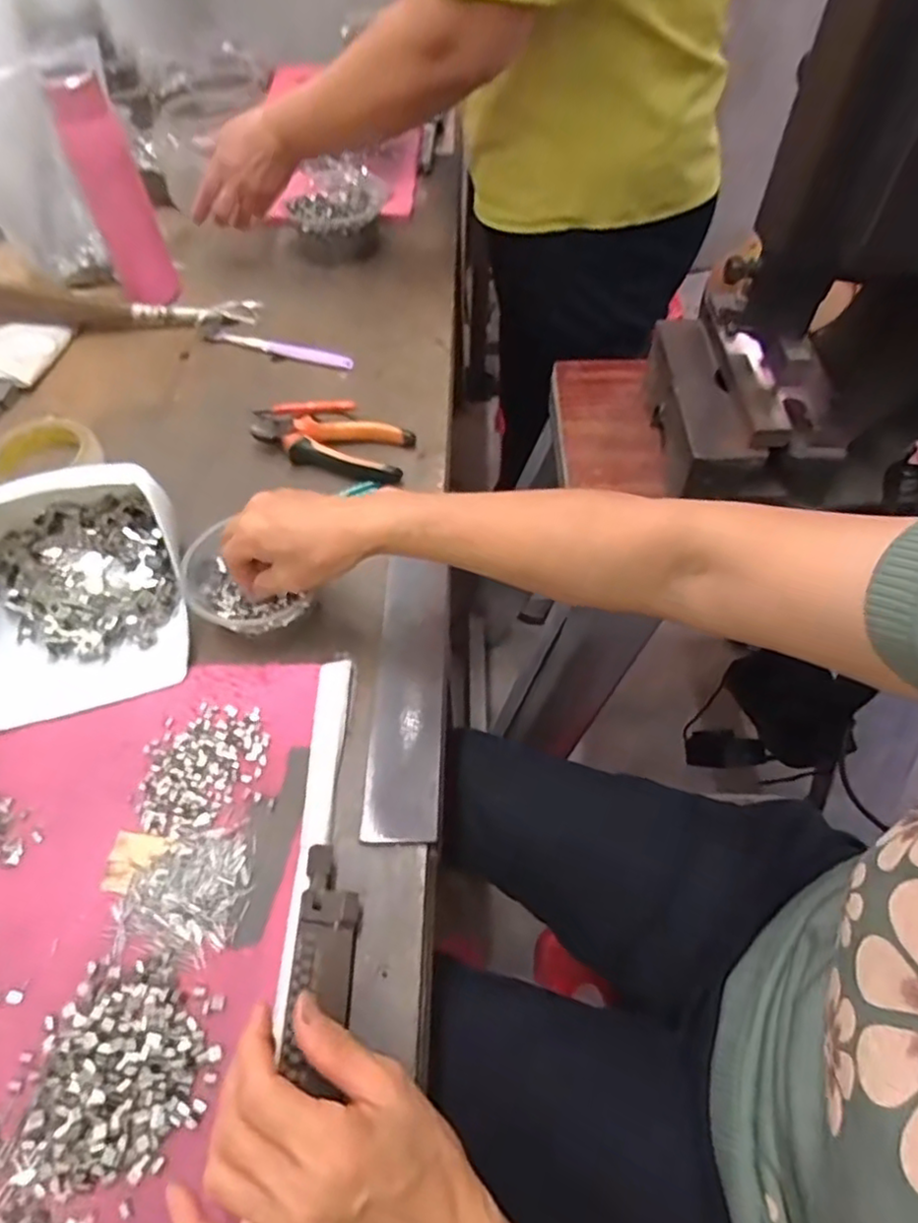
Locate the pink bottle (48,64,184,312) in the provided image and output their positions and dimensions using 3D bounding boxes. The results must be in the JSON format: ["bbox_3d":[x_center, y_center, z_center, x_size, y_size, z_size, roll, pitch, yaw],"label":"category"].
[{"bbox_3d":[-0.362,-0.437,0.704,0.063,0.208,0.041,-15,56,-8],"label":"pink bottle"}]

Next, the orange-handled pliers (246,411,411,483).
[{"bbox_3d":[-0.127,-0.161,0.623,0.160,0.019,0.060,9,56,8],"label":"orange-handled pliers"}]

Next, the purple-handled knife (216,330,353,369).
[{"bbox_3d":[-0.192,-0.288,0.723,0.165,0.012,0.015,17,57,13],"label":"purple-handled knife"}]

